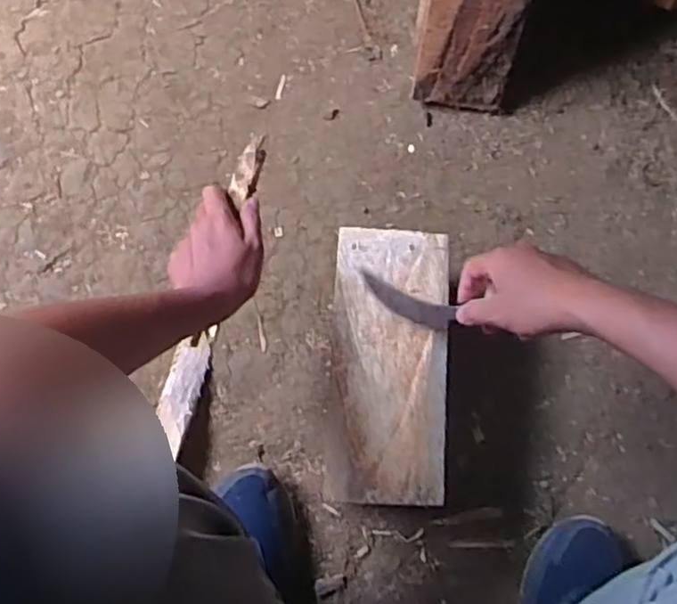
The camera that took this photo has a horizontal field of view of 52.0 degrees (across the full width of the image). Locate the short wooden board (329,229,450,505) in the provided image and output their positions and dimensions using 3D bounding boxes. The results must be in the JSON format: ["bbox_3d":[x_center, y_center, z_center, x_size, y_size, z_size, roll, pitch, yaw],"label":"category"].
[{"bbox_3d":[0.050,0.059,0.689,0.114,0.032,0.268,3,72,0],"label":"short wooden board"}]

